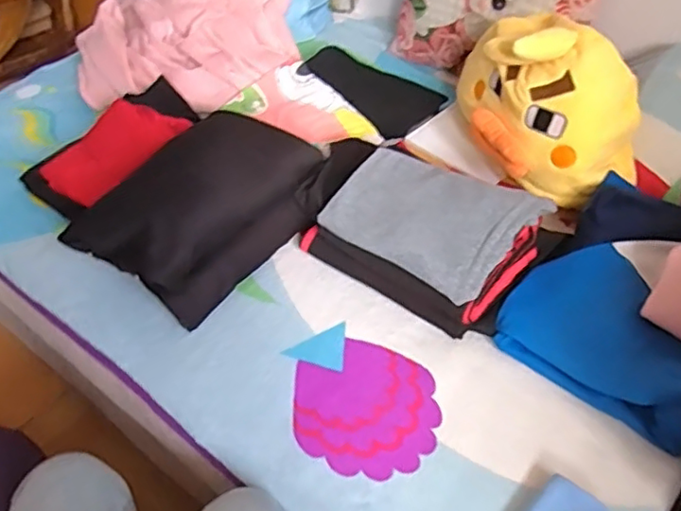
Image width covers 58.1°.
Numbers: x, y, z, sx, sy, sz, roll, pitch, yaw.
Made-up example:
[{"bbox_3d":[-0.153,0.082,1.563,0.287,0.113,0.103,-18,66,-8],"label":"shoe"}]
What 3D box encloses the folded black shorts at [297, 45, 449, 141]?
[{"bbox_3d":[0.058,-0.299,1.087,0.232,0.023,0.154,38,55,15],"label":"folded black shorts"}]

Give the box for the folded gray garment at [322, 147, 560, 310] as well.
[{"bbox_3d":[0.105,-0.052,0.767,0.239,0.024,0.158,30,75,32],"label":"folded gray garment"}]

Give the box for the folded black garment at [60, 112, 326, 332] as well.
[{"bbox_3d":[-0.183,-0.064,0.822,0.174,0.155,0.300,30,53,26],"label":"folded black garment"}]

